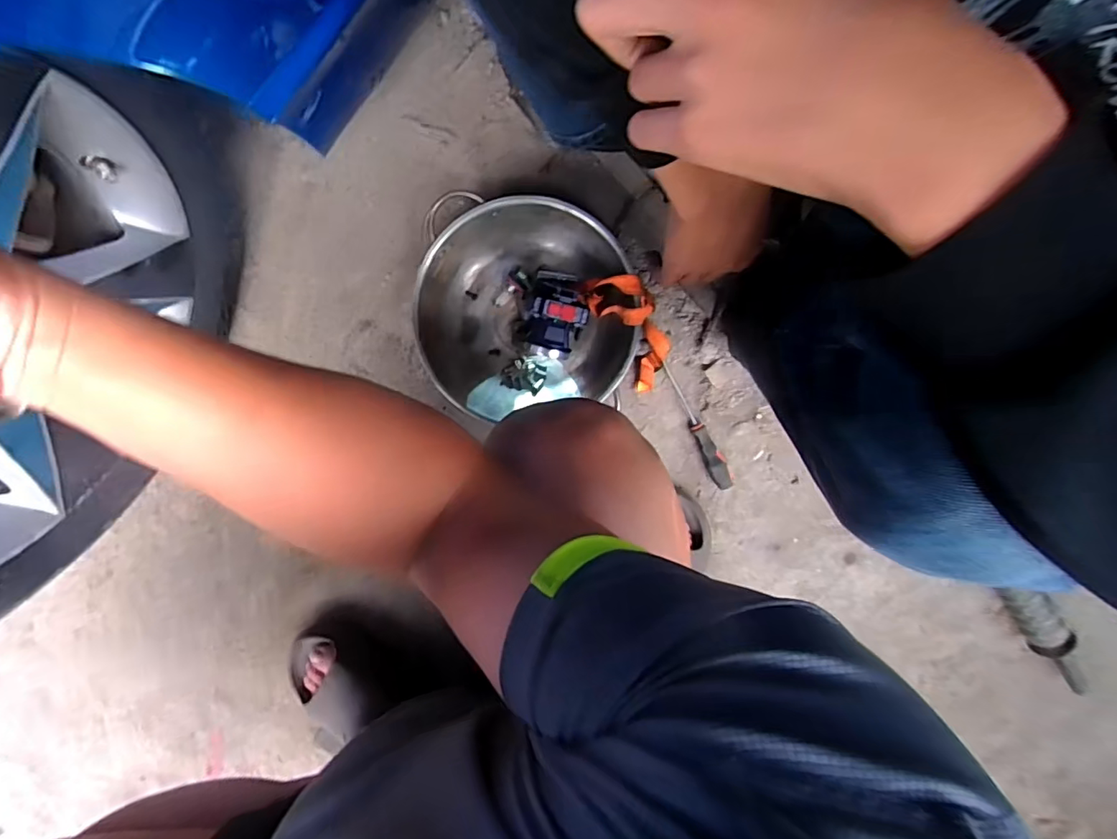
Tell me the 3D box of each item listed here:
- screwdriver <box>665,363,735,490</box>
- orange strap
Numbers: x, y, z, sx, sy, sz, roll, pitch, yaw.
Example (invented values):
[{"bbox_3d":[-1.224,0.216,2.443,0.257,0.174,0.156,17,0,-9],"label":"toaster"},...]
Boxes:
[{"bbox_3d":[0.186,0.006,0.701,0.028,0.024,0.179,-25,96,0],"label":"screwdriver"},{"bbox_3d":[0.091,-0.111,0.656,0.063,0.081,0.158,-35,96,1],"label":"orange strap"}]

